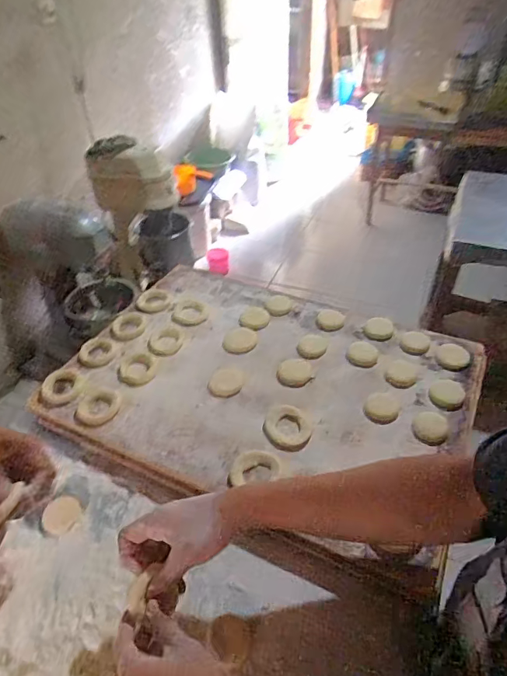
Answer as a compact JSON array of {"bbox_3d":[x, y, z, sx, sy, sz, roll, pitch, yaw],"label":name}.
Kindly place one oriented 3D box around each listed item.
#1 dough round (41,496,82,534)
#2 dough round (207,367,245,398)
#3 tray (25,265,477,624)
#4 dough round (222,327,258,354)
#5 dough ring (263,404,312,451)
[{"bbox_3d":[-0.252,0.230,0.608,0.048,0.009,0.047,-1,41,1],"label":"dough round"},{"bbox_3d":[-0.041,0.068,0.718,0.050,0.007,0.062,13,43,16],"label":"dough round"},{"bbox_3d":[0.012,0.072,0.732,0.608,0.040,0.447,18,45,21],"label":"tray"},{"bbox_3d":[-0.022,0.005,0.790,0.057,0.007,0.059,-1,41,1],"label":"dough round"},{"bbox_3d":[0.048,0.126,0.654,0.066,0.008,0.073,8,42,10],"label":"dough ring"}]

